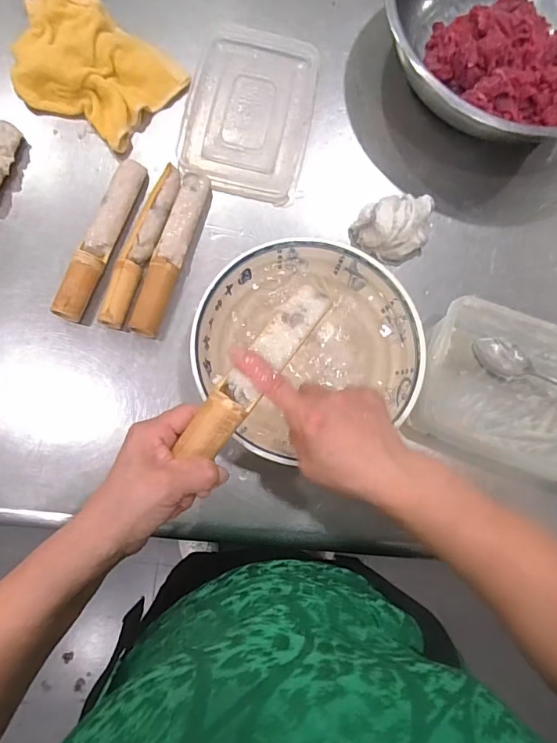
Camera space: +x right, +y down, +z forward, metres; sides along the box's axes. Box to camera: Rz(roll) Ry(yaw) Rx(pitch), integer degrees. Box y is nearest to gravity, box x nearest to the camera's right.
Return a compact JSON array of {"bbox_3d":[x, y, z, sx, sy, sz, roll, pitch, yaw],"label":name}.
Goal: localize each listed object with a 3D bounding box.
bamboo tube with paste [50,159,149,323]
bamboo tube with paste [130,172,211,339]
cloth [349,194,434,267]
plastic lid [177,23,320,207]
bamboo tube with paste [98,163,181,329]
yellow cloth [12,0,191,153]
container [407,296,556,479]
[{"bbox_3d":[-0.195,-0.148,0.518,0.030,0.031,0.198,19,77,-1],"label":"bamboo tube with paste"},{"bbox_3d":[-0.119,-0.134,0.522,0.030,0.034,0.198,17,77,-1],"label":"bamboo tube with paste"},{"bbox_3d":[0.142,-0.172,0.557,0.100,0.040,0.073,-25,83,-10],"label":"cloth"},{"bbox_3d":[-0.037,-0.320,0.584,0.151,0.020,0.207,10,84,-5],"label":"plastic lid"},{"bbox_3d":[-0.151,-0.139,0.522,0.029,0.032,0.194,21,77,0],"label":"bamboo tube with paste"},{"bbox_3d":[-0.241,-0.375,0.563,0.220,0.033,0.150,37,78,3],"label":"yellow cloth"},{"bbox_3d":[0.258,0.024,0.504,0.212,0.074,0.152,19,78,-2],"label":"container"}]

